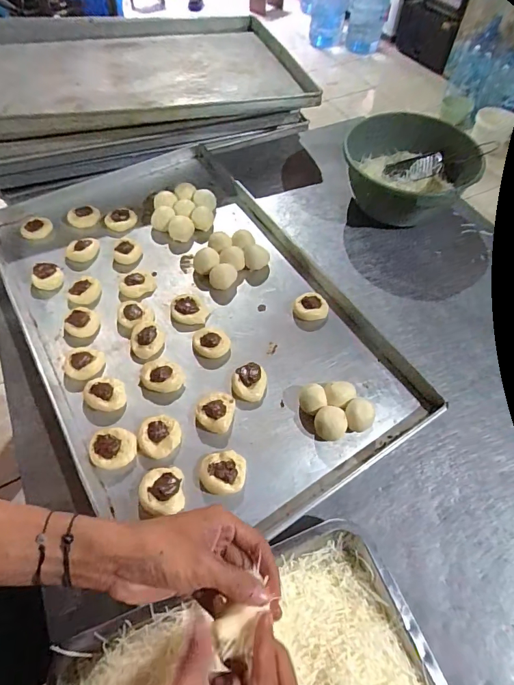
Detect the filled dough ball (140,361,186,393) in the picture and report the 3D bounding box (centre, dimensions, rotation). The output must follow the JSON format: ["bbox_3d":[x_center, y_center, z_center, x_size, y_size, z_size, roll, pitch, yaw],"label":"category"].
[{"bbox_3d":[-0.135,0.047,0.567,0.062,0.020,0.048,5,56,1],"label":"filled dough ball"}]

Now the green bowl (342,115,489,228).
[{"bbox_3d":[0.296,-0.340,0.783,0.228,0.123,0.274,34,59,15],"label":"green bowl"}]

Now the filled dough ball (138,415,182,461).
[{"bbox_3d":[-0.129,0.124,0.519,0.056,0.020,0.054,1,56,-1],"label":"filled dough ball"}]

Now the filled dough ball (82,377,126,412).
[{"bbox_3d":[-0.210,0.072,0.549,0.053,0.020,0.053,1,56,-1],"label":"filled dough ball"}]

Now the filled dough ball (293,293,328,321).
[{"bbox_3d":[0.091,-0.059,0.649,0.051,0.023,0.060,23,58,13],"label":"filled dough ball"}]

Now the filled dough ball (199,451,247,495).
[{"bbox_3d":[-0.042,0.162,0.490,0.056,0.022,0.053,1,56,-1],"label":"filled dough ball"}]

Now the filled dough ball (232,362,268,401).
[{"bbox_3d":[-0.010,0.056,0.564,0.047,0.024,0.054,6,56,2],"label":"filled dough ball"}]

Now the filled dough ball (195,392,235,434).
[{"bbox_3d":[-0.056,0.093,0.536,0.049,0.023,0.056,11,57,6],"label":"filled dough ball"}]

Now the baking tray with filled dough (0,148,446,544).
[{"bbox_3d":[-0.128,-0.081,0.648,0.459,0.036,0.750,-28,61,-19],"label":"baking tray with filled dough"}]

